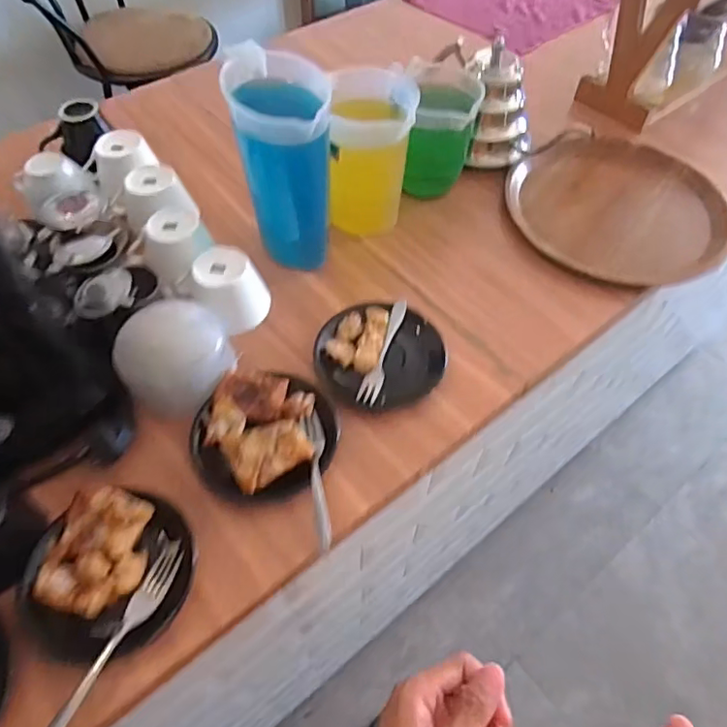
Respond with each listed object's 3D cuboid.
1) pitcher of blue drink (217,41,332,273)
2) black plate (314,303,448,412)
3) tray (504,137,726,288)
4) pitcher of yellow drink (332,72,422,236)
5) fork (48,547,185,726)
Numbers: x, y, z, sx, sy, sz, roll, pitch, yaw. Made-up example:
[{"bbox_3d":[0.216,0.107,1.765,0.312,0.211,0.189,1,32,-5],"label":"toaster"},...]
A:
[{"bbox_3d":[-0.090,-0.223,0.645,0.103,0.205,0.136,-8,55,-6],"label":"pitcher of blue drink"},{"bbox_3d":[0.016,-0.011,0.609,0.137,0.027,0.134,0,55,-1],"label":"black plate"},{"bbox_3d":[0.350,-0.211,0.759,0.269,0.027,0.274,0,55,-1],"label":"tray"},{"bbox_3d":[0.009,-0.259,0.689,0.096,0.183,0.095,1,55,0],"label":"pitcher of yellow drink"},{"bbox_3d":[-0.202,0.228,0.436,0.022,0.009,0.177,23,57,15],"label":"fork"}]

